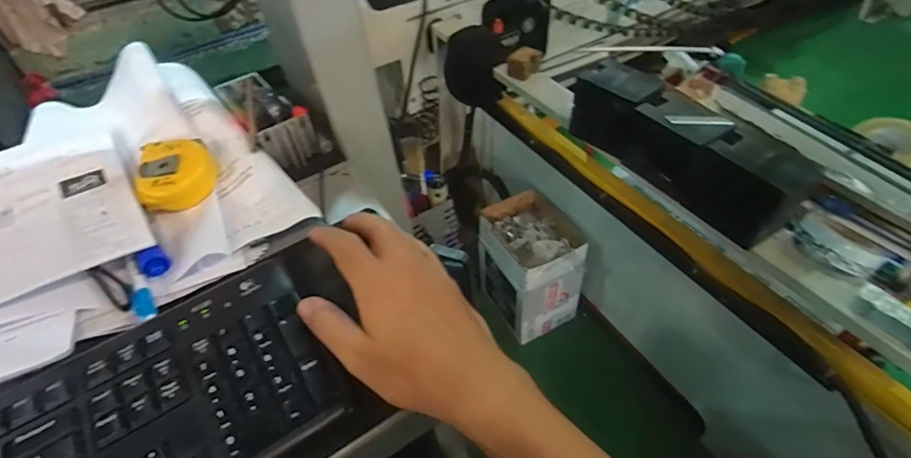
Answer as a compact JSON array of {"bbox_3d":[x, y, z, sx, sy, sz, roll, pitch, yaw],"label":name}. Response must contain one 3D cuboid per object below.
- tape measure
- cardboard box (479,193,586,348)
[{"bbox_3d":[-0.262,-0.052,0.438,0.067,0.036,0.070,-28,51,-19],"label":"tape measure"},{"bbox_3d":[0.226,0.112,1.413,0.237,0.328,0.272,-24,50,-16],"label":"cardboard box"}]

